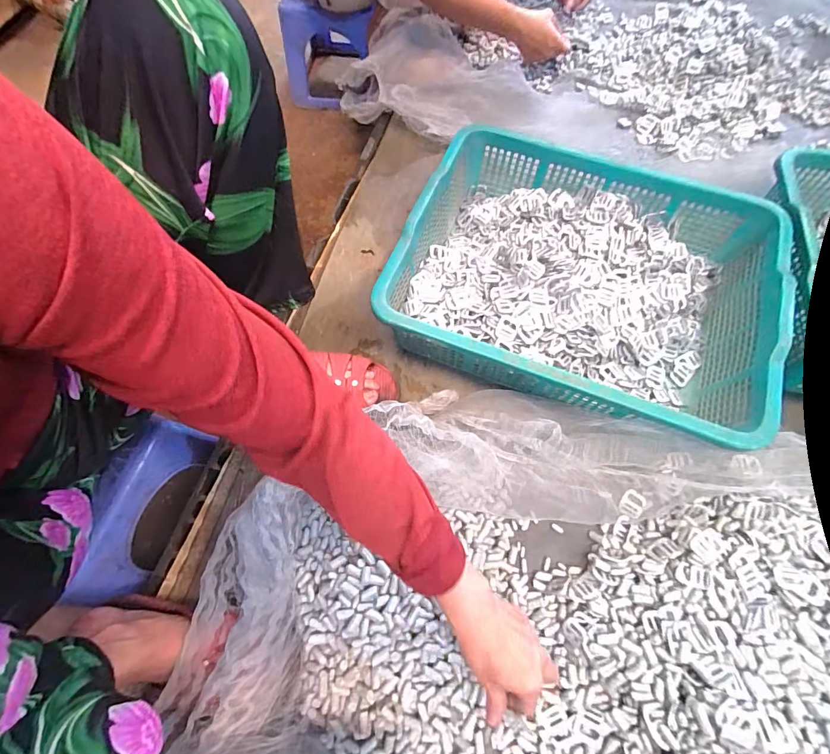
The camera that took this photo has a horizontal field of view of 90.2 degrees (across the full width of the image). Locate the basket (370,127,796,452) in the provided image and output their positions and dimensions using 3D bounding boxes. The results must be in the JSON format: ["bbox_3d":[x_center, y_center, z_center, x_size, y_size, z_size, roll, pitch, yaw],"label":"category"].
[{"bbox_3d":[0.228,-0.130,0.584,0.464,0.122,0.372,20,68,10],"label":"basket"}]

